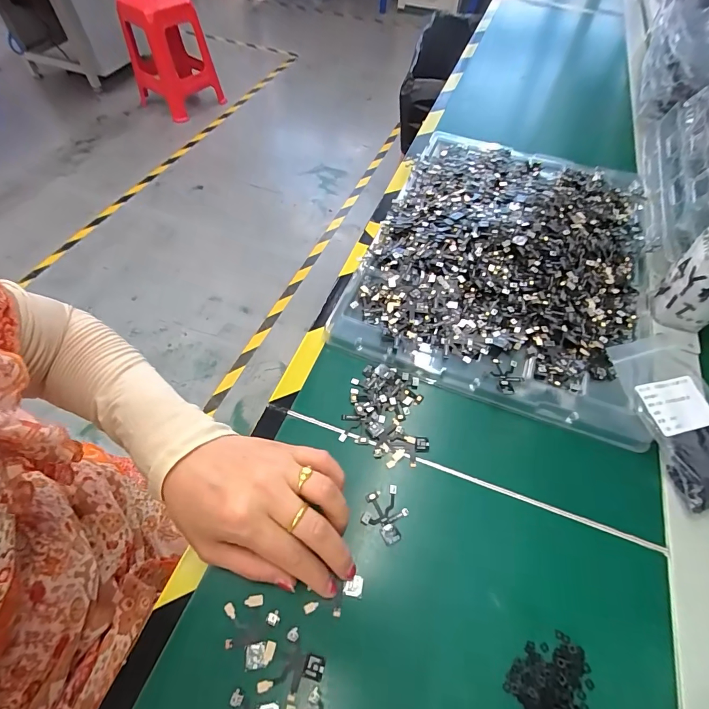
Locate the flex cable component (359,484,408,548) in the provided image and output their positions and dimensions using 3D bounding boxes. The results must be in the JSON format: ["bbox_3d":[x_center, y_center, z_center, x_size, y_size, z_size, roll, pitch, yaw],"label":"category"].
[{"bbox_3d":[0.023,0.108,0.260,0.033,0.004,0.033,33,64,18],"label":"flex cable component"}]

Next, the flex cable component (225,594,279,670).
[{"bbox_3d":[-0.061,0.164,0.222,0.031,0.004,0.035,-6,59,-5],"label":"flex cable component"}]

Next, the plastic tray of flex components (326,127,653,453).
[{"bbox_3d":[0.162,-0.123,0.387,0.262,0.033,0.371,19,60,11],"label":"plastic tray of flex components"}]

